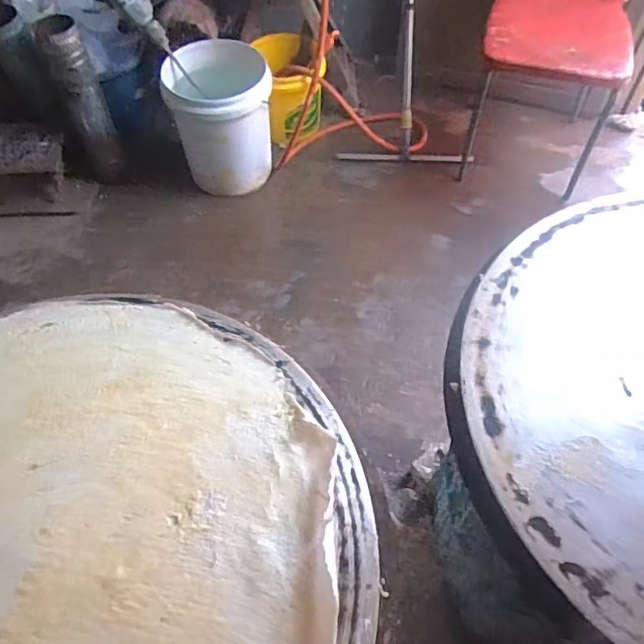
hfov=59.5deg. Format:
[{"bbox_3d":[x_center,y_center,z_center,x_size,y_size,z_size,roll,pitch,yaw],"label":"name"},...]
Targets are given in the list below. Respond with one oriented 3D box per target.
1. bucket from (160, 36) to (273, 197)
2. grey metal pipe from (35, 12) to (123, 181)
[{"bbox_3d":[-0.304,-0.637,1.764,0.298,0.366,0.298,0,56,1],"label":"bucket"},{"bbox_3d":[-0.700,-0.627,1.676,0.122,0.499,0.110,-21,58,-13],"label":"grey metal pipe"}]

